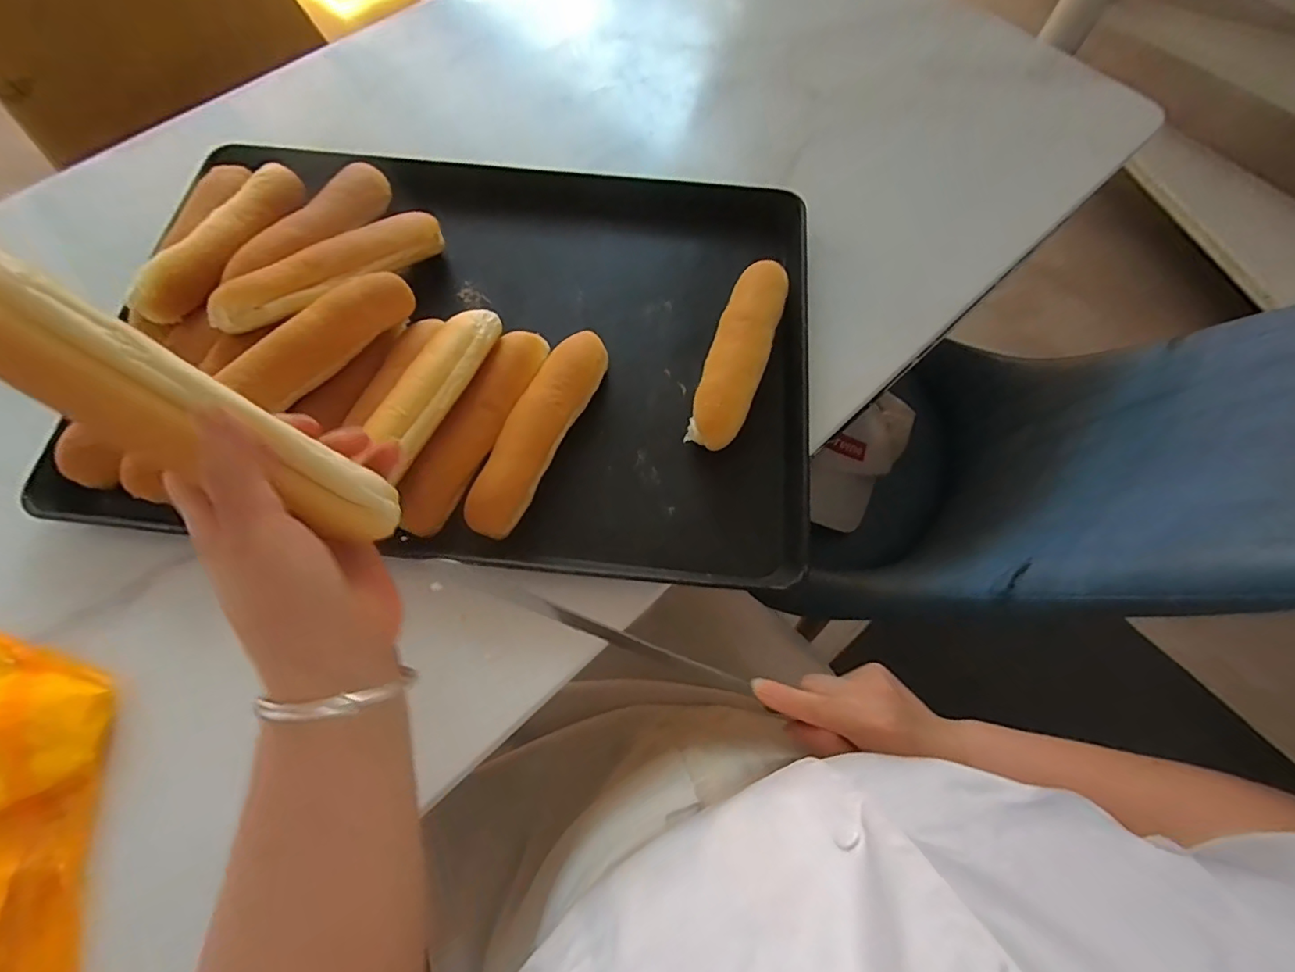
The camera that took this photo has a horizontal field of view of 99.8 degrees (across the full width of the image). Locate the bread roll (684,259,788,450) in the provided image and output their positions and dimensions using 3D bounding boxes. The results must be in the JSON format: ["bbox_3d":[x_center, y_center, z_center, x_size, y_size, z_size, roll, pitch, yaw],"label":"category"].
[{"bbox_3d":[0.078,-0.113,0.464,0.047,0.042,0.177,20,70,6],"label":"bread roll"}]

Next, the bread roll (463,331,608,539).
[{"bbox_3d":[-0.086,-0.045,0.436,0.042,0.042,0.181,24,70,8],"label":"bread roll"}]

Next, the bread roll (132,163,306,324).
[{"bbox_3d":[-0.359,-0.214,0.465,0.044,0.036,0.191,16,70,5],"label":"bread roll"}]

